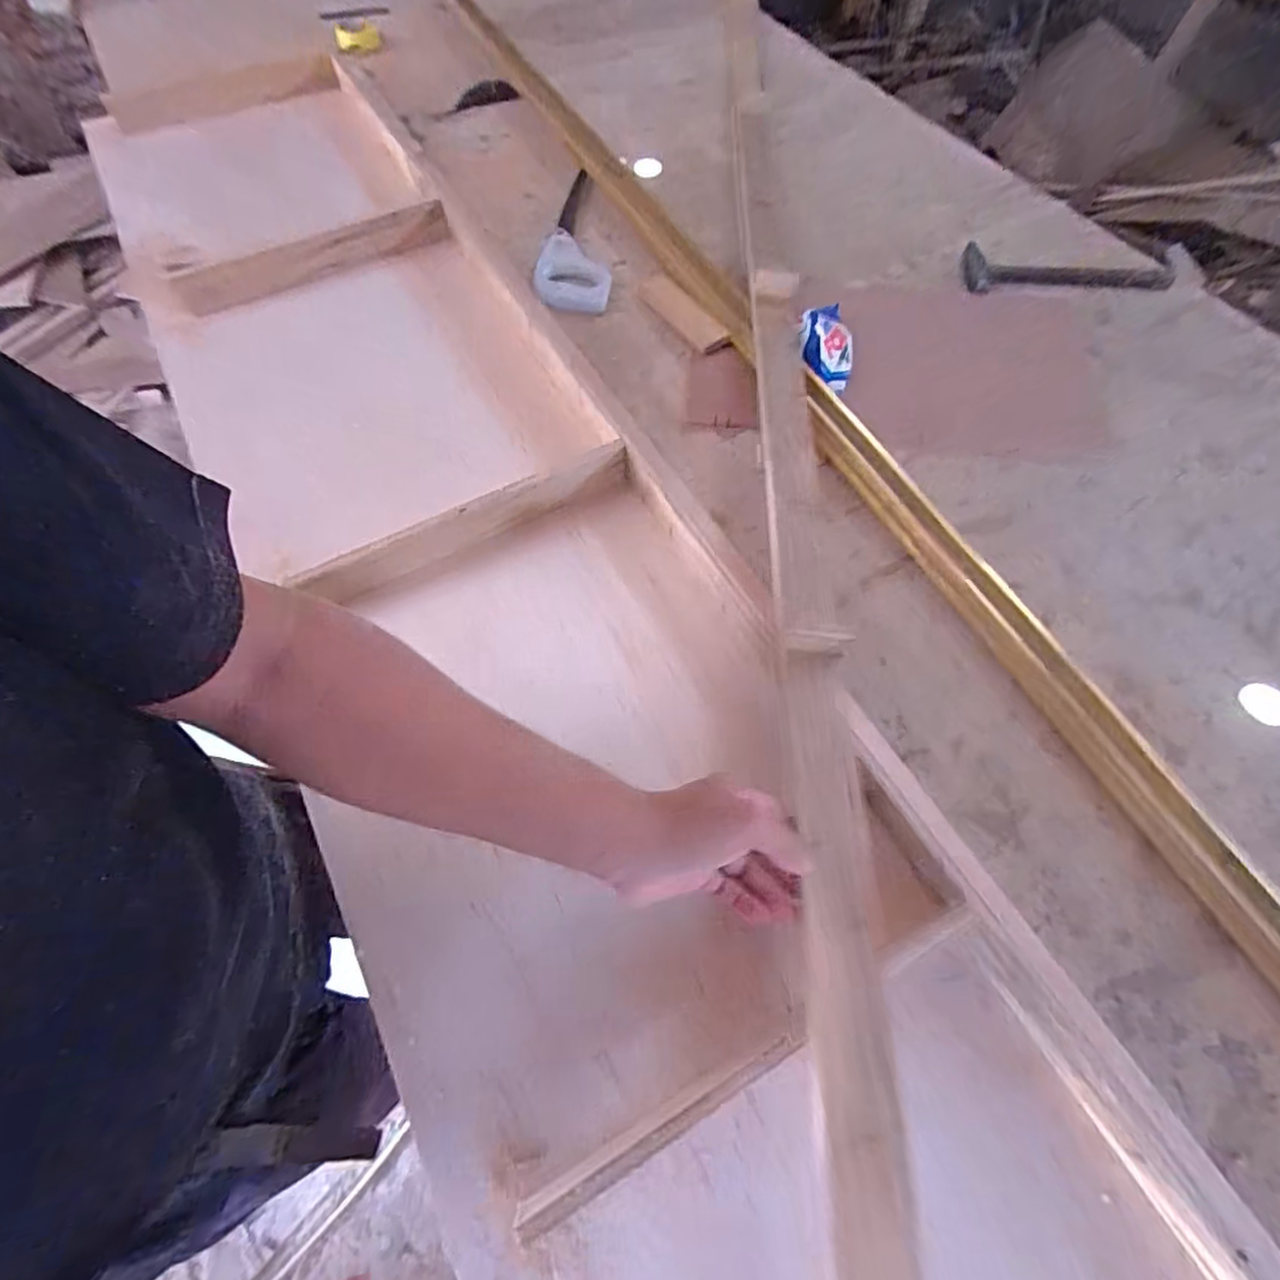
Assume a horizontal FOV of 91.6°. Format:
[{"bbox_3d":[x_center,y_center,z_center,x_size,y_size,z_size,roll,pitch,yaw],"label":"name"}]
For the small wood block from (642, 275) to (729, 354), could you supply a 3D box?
[{"bbox_3d":[0.055,-0.443,0.840,0.043,0.012,0.161,-40,65,4],"label":"small wood block"}]

